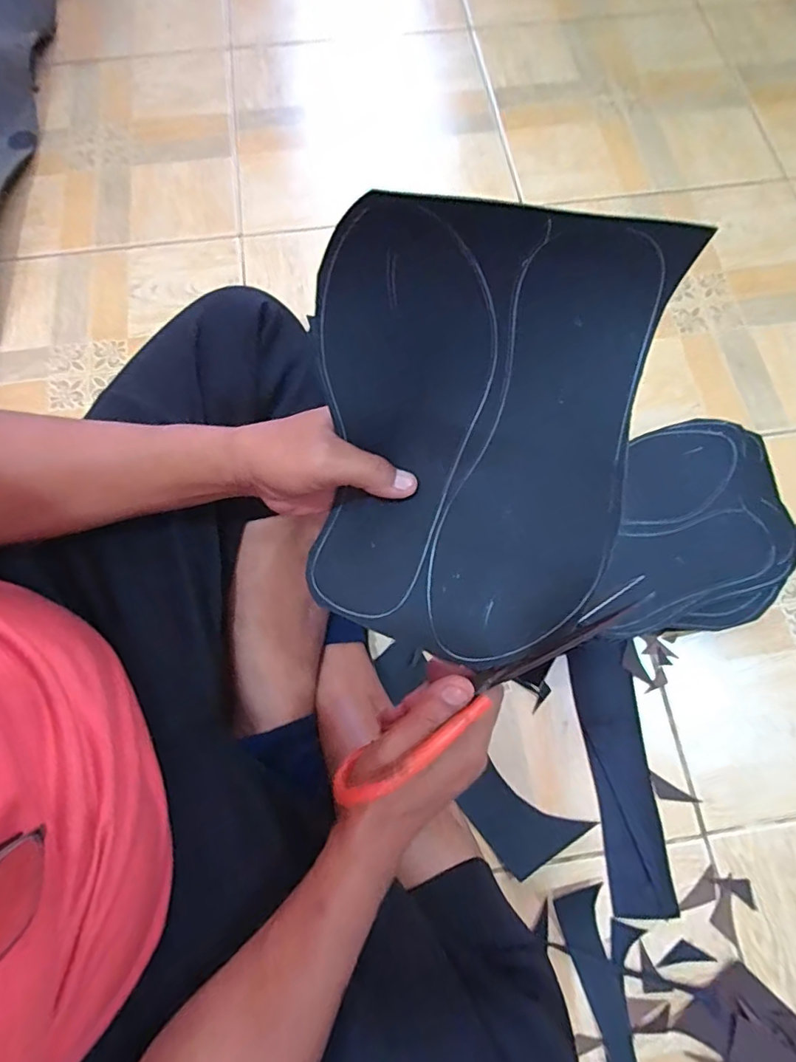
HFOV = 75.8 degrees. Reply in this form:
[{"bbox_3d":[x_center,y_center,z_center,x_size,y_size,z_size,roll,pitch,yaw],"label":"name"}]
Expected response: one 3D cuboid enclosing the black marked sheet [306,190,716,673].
[{"bbox_3d":[0.039,-0.044,0.292,0.178,0.056,0.241,11,111,6],"label":"black marked sheet"}]

